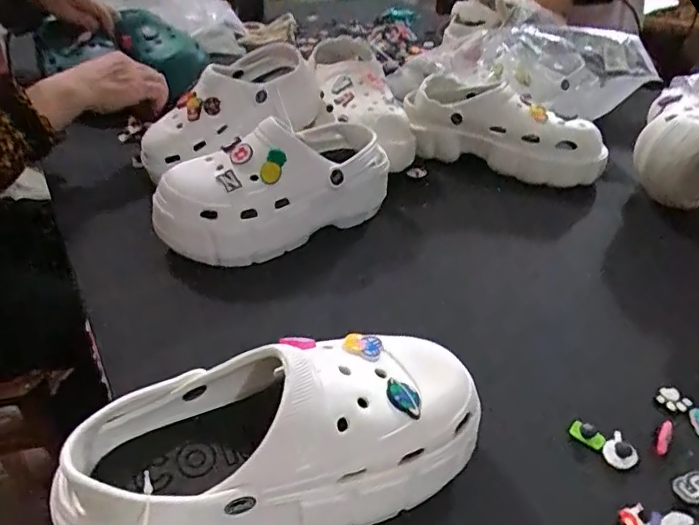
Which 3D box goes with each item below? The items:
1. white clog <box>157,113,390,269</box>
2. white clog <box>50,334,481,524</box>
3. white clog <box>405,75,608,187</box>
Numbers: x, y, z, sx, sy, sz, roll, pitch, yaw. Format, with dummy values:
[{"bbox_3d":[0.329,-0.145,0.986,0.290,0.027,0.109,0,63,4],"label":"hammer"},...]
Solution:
[{"bbox_3d":[-0.075,-0.081,0.567,0.240,0.104,0.090,-22,43,-29],"label":"white clog"},{"bbox_3d":[-0.039,0.105,0.322,0.237,0.105,0.088,-13,39,-18],"label":"white clog"},{"bbox_3d":[0.190,-0.173,0.712,0.250,0.091,0.108,9,37,10],"label":"white clog"}]

